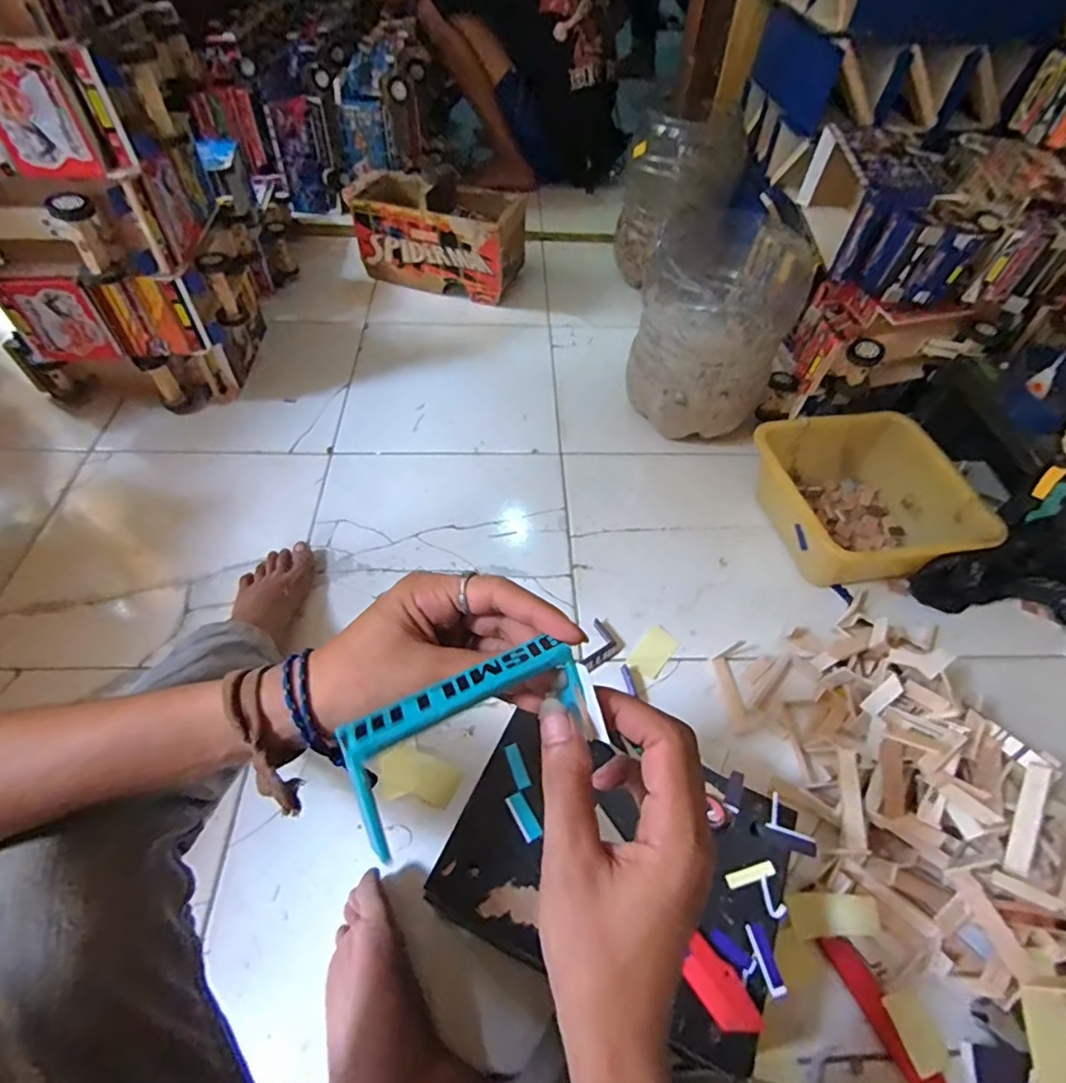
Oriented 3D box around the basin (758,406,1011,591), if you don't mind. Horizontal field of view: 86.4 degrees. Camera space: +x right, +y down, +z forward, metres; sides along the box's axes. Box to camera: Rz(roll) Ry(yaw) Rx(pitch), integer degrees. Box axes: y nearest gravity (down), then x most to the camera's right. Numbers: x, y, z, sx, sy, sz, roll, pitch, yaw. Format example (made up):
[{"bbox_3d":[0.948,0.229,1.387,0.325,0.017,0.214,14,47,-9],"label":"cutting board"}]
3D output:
[{"bbox_3d":[0.497,-0.062,0.871,0.266,0.123,0.270,-6,53,-8],"label":"basin"}]

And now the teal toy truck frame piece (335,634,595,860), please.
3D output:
[{"bbox_3d":[-0.023,0.079,0.241,0.108,0.026,0.049,-15,53,-31],"label":"teal toy truck frame piece"}]

